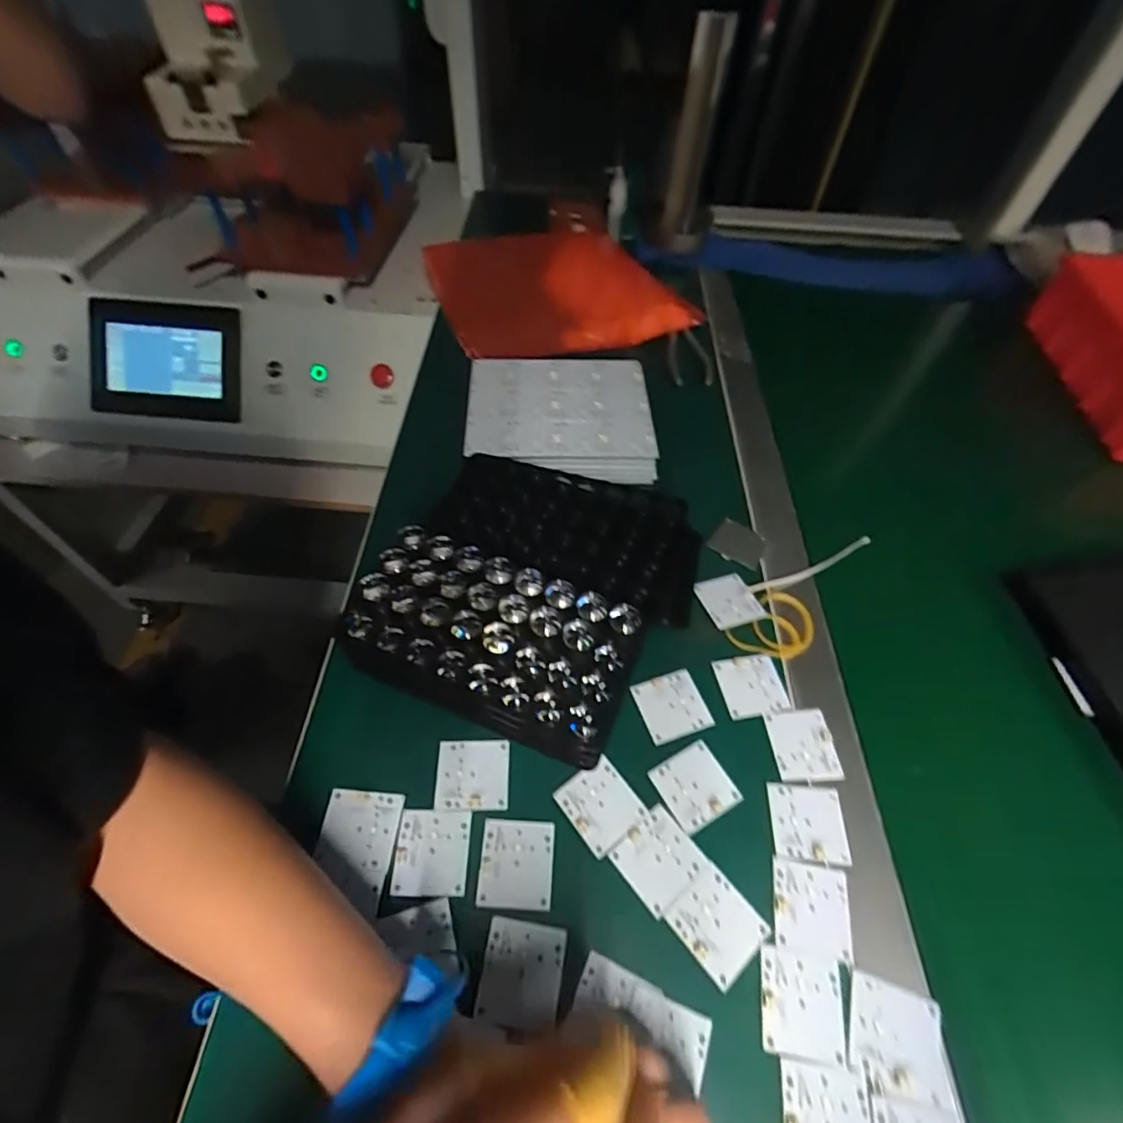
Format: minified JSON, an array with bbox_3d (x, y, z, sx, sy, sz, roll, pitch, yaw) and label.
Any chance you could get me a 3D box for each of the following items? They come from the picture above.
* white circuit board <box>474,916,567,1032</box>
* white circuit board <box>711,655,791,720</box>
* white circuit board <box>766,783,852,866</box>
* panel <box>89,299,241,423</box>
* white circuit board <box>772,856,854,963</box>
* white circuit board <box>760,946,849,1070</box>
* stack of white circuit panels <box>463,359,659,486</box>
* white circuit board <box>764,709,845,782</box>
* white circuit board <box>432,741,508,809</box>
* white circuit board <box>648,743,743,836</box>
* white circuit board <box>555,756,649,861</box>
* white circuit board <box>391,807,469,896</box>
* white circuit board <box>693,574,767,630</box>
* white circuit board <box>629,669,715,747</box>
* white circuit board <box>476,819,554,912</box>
[{"bbox_3d":[-0.022,0.230,0.306,0.044,0.004,0.046,10,55,3],"label":"white circuit board"},{"bbox_3d":[0.145,0.094,0.414,0.049,0.004,0.045,-6,56,-7],"label":"white circuit board"},{"bbox_3d":[0.162,0.171,0.359,0.048,0.004,0.046,5,55,0],"label":"white circuit board"},{"bbox_3d":[-0.516,-0.261,0.715,0.194,0.142,0.014,5,13,1],"label":"panel"},{"bbox_3d":[0.152,0.209,0.331,0.045,0.004,0.047,10,55,4],"label":"white circuit board"},{"bbox_3d":[0.135,0.247,0.304,0.044,0.004,0.047,10,55,4],"label":"white circuit board"},{"bbox_3d":[-0.003,-0.147,0.550,0.180,0.036,0.164,-1,55,-4],"label":"stack of white circuit panels"},{"bbox_3d":[0.172,0.131,0.390,0.044,0.004,0.049,-2,55,-4],"label":"white circuit board"},{"bbox_3d":[-0.060,0.143,0.368,0.048,0.004,0.045,0,55,-3],"label":"white circuit board"},{"bbox_3d":[0.091,0.152,0.371,0.047,0.004,0.046,-24,60,-18],"label":"white circuit board"},{"bbox_3d":[0.026,0.159,0.357,0.044,0.004,0.049,-30,62,-22],"label":"white circuit board"},{"bbox_3d":[-0.080,0.180,0.339,0.044,0.004,0.048,2,55,-2],"label":"white circuit board"},{"bbox_3d":[0.139,0.032,0.457,0.043,0.004,0.050,-16,58,-14],"label":"white circuit board"},{"bbox_3d":[0.082,0.107,0.404,0.049,0.004,0.046,-15,57,-13],"label":"white circuit board"},{"bbox_3d":[-0.028,0.187,0.337,0.045,0.004,0.048,3,55,-1],"label":"white circuit board"}]

